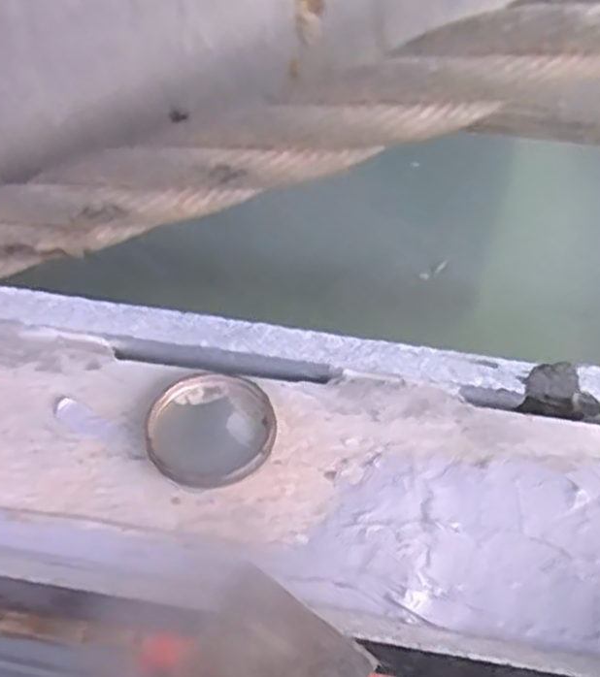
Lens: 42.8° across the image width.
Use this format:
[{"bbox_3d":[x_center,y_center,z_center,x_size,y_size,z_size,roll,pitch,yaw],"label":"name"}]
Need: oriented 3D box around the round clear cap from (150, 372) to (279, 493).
[{"bbox_3d":[-0.061,0.060,0.521,0.083,0.010,0.091,-15,51,-13],"label":"round clear cap"}]

